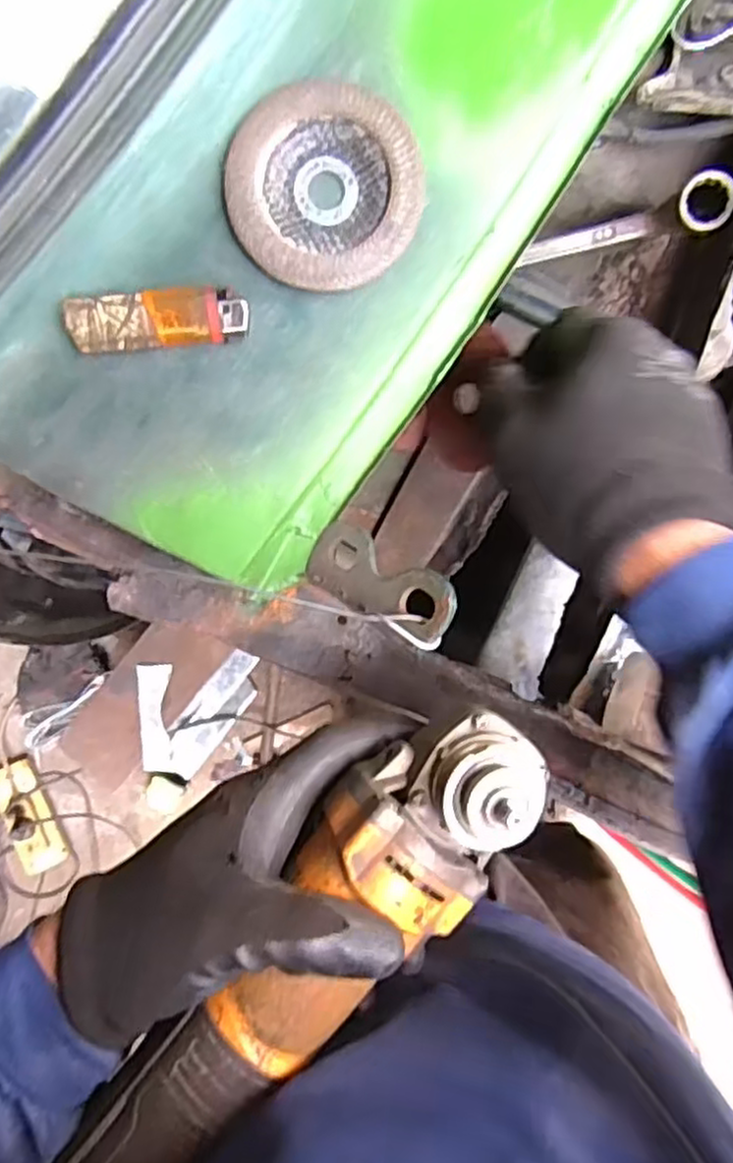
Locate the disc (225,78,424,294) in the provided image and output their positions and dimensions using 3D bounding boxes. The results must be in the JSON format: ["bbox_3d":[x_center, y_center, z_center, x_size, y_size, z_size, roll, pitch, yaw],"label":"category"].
[{"bbox_3d":[-0.017,-0.171,0.316,0.083,0.013,0.083,0,99,0],"label":"disc"}]

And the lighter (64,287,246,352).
[{"bbox_3d":[-0.091,-0.116,0.319,0.077,0.015,0.023,-5,90,3],"label":"lighter"}]

